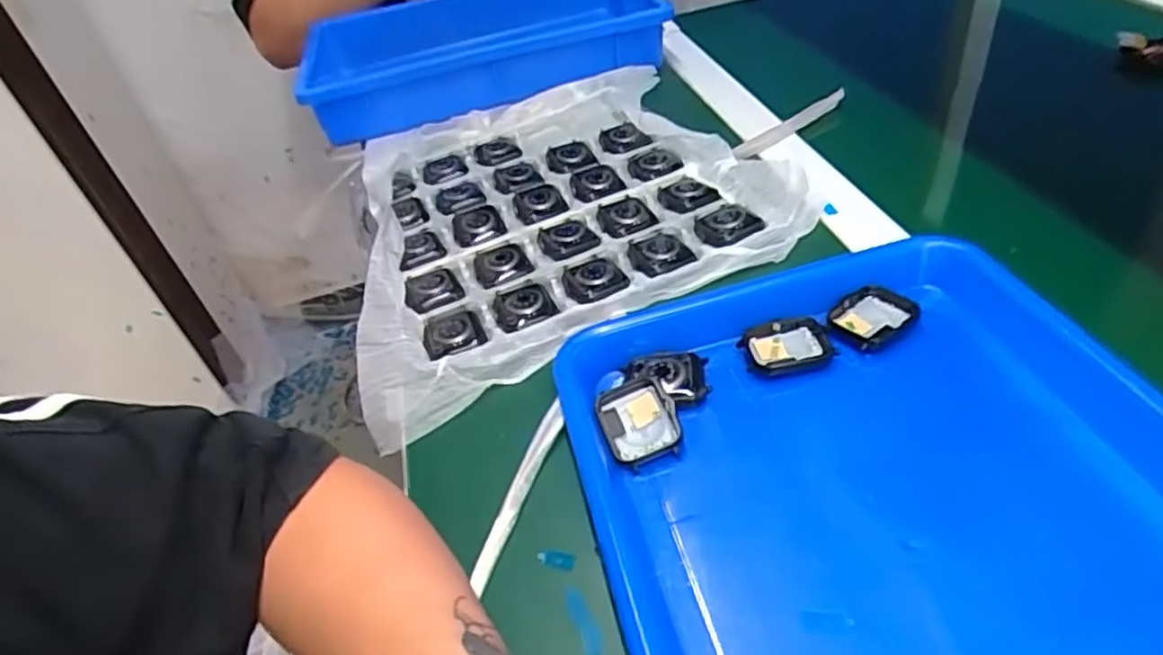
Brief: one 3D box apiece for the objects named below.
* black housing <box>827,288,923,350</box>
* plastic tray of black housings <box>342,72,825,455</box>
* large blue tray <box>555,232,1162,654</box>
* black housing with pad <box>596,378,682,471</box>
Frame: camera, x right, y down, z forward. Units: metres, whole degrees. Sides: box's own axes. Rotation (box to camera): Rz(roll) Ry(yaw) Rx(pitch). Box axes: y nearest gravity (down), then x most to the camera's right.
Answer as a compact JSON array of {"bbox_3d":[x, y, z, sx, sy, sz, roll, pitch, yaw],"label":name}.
[{"bbox_3d":[0.167,-0.006,0.399,0.049,0.008,0.035,-28,42,-18],"label":"black housing"},{"bbox_3d":[-0.045,-0.107,0.561,0.323,0.040,0.374,-23,41,-12],"label":"plastic tray of black housings"},{"bbox_3d":[0.141,0.082,0.290,0.258,0.029,0.331,-16,40,-3],"label":"large blue tray"},{"bbox_3d":[0.030,0.050,0.367,0.038,0.008,0.045,-23,56,1],"label":"black housing with pad"}]

